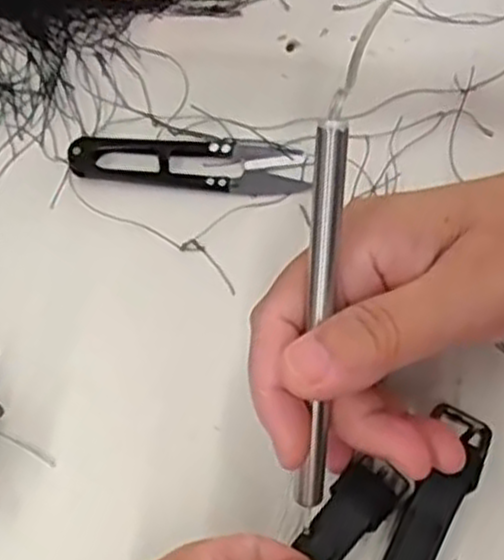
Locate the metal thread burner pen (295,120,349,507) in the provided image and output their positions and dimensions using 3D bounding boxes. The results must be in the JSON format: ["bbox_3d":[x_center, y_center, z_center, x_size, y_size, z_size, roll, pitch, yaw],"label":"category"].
[{"bbox_3d":[0.021,0.014,0.238,0.009,0.007,0.123,2,110,4],"label":"metal thread burner pen"}]

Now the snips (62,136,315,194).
[{"bbox_3d":[-0.027,-0.051,0.333,0.098,0.006,0.023,4,65,6],"label":"snips"}]

